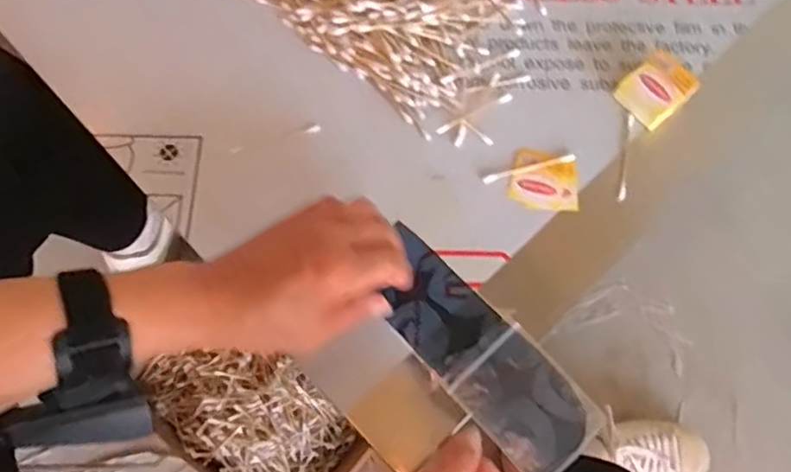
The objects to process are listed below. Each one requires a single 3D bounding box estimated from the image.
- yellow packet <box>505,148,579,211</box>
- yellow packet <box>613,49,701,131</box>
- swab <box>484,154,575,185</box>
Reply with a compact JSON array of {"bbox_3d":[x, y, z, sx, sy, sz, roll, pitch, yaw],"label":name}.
[{"bbox_3d":[0.113,-0.042,0.483,0.051,0.004,0.047,8,71,2],"label":"yellow packet"},{"bbox_3d":[0.202,-0.111,0.495,0.049,0.028,0.043,-37,76,-12],"label":"yellow packet"},{"bbox_3d":[0.101,-0.051,0.483,0.072,0.004,0.007,-14,72,-6],"label":"swab"}]

